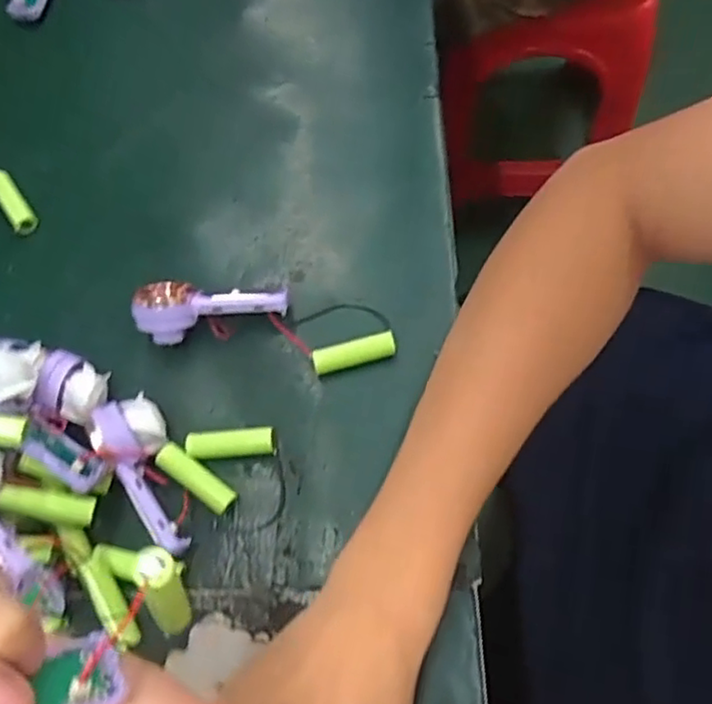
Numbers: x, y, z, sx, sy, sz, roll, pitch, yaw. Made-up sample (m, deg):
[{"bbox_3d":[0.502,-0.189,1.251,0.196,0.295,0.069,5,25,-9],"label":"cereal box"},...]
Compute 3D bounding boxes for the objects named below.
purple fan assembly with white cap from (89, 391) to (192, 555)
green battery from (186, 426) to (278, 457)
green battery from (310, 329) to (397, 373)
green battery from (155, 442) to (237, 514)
[{"bbox_3d":[-0.112,0.065,0.354,0.034,0.029,0.087,-28,68,-6],"label":"purple fan assembly with white cap"},{"bbox_3d":[-0.071,0.052,0.377,0.050,0.013,0.015,-4,68,4],"label":"green battery"},{"bbox_3d":[-0.001,0.001,0.392,0.049,0.013,0.015,-16,67,-1],"label":"green battery"},{"bbox_3d":[-0.090,0.072,0.369,0.050,0.013,0.015,34,75,17],"label":"green battery"}]

